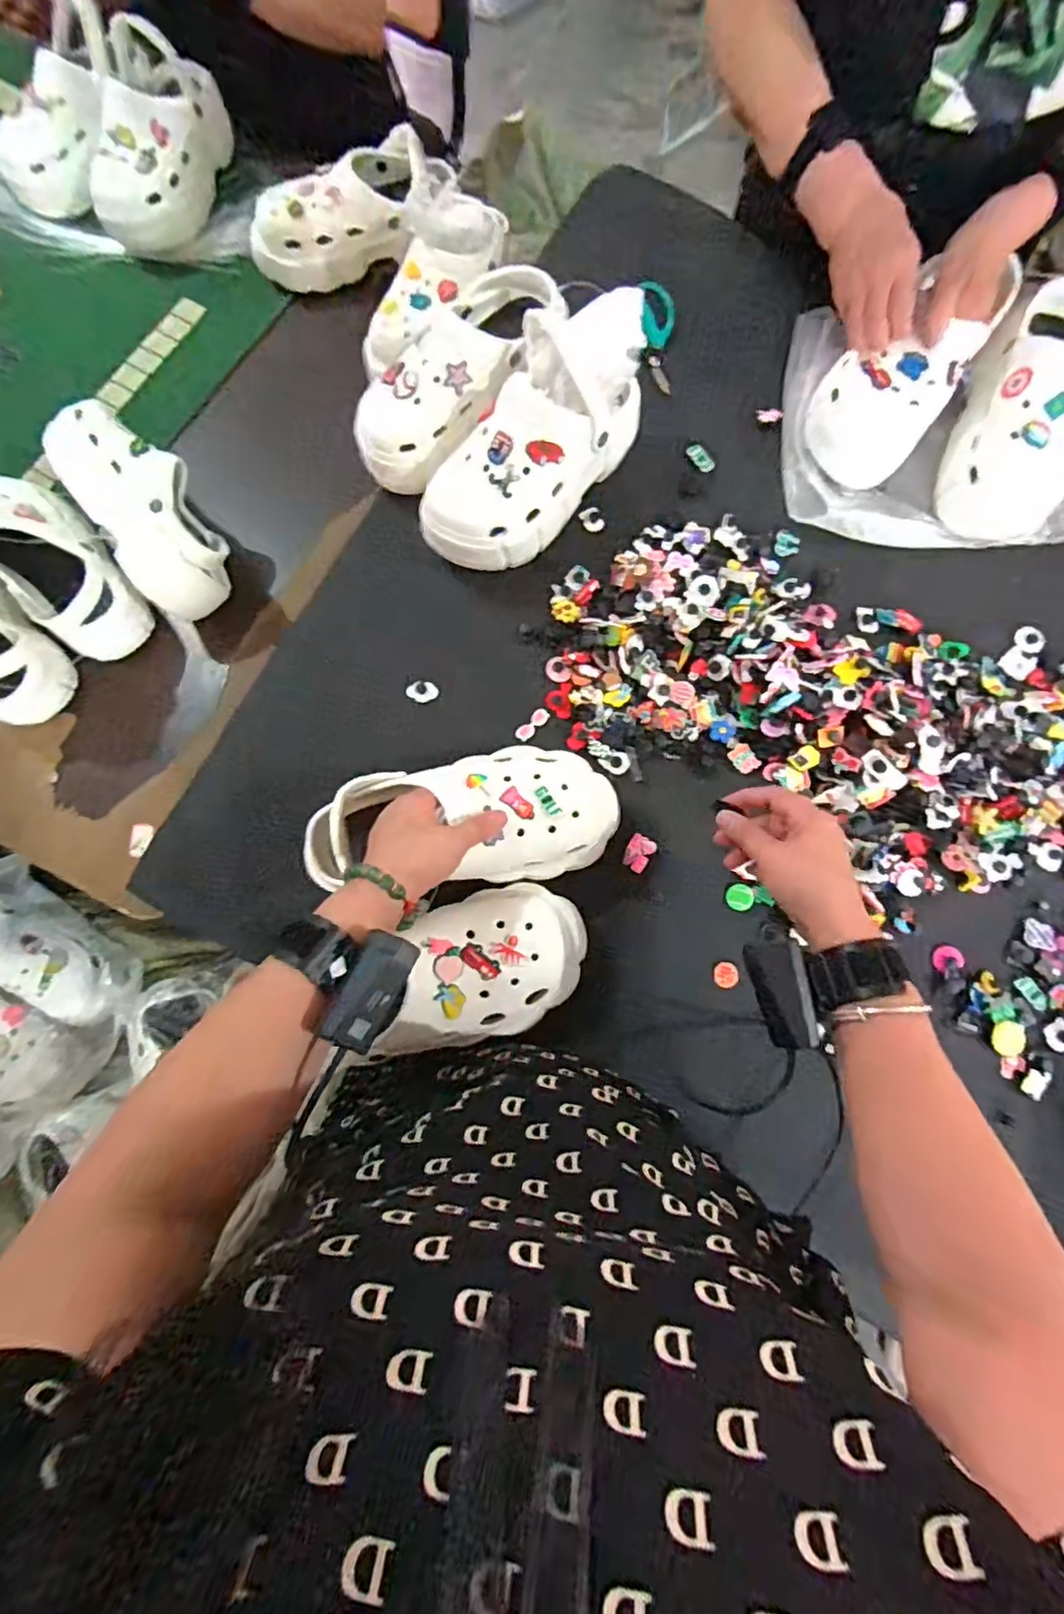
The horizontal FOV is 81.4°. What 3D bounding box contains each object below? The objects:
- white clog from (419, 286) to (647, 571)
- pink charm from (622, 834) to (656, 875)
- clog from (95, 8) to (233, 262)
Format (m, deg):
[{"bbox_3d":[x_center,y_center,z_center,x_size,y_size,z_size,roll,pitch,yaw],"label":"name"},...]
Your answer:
[{"bbox_3d":[0.007,-0.354,0.603,0.121,0.120,0.270,35,83,7],"label":"white clog"},{"bbox_3d":[0.101,0.045,0.589,0.024,0.013,0.033,27,82,6],"label":"pink charm"},{"bbox_3d":[-0.484,-0.862,0.797,0.109,0.119,0.218,16,80,3],"label":"clog"}]

